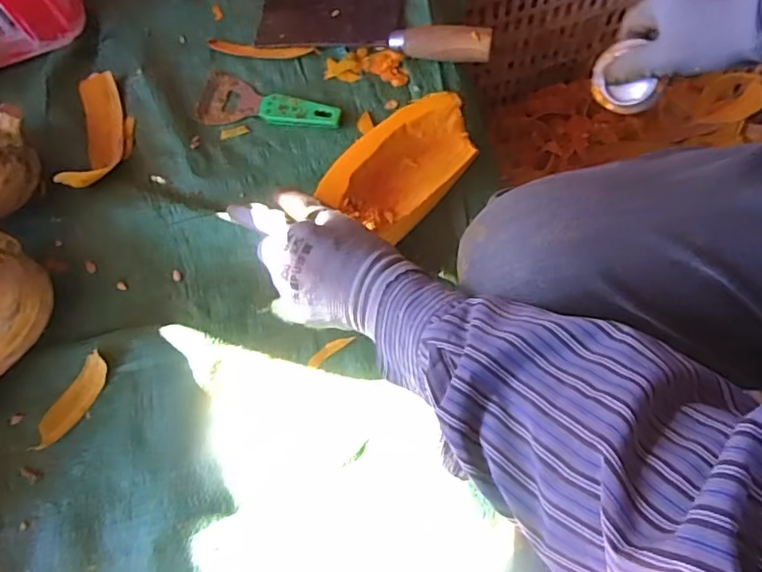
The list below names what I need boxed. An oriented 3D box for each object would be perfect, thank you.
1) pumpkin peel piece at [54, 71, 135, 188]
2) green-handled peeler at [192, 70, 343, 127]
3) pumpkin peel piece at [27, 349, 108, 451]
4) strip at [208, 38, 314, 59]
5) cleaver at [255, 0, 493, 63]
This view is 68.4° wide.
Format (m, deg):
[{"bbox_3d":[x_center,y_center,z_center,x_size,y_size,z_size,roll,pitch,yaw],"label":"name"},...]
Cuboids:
[{"bbox_3d":[-0.277,-0.157,0.545,0.055,0.053,0.135,-12,73,1],"label":"pumpkin peel piece"},{"bbox_3d":[-0.112,-0.179,0.554,0.147,0.012,0.057,15,75,8],"label":"green-handled peeler"},{"bbox_3d":[-0.265,0.099,0.480,0.024,0.012,0.089,32,79,12],"label":"pumpkin peel piece"},{"bbox_3d":[-0.127,-0.245,0.581,0.108,0.005,0.015,8,75,7],"label":"strip"},{"bbox_3d":[-0.009,-0.277,0.562,0.239,0.040,0.083,10,75,7],"label":"cleaver"}]

